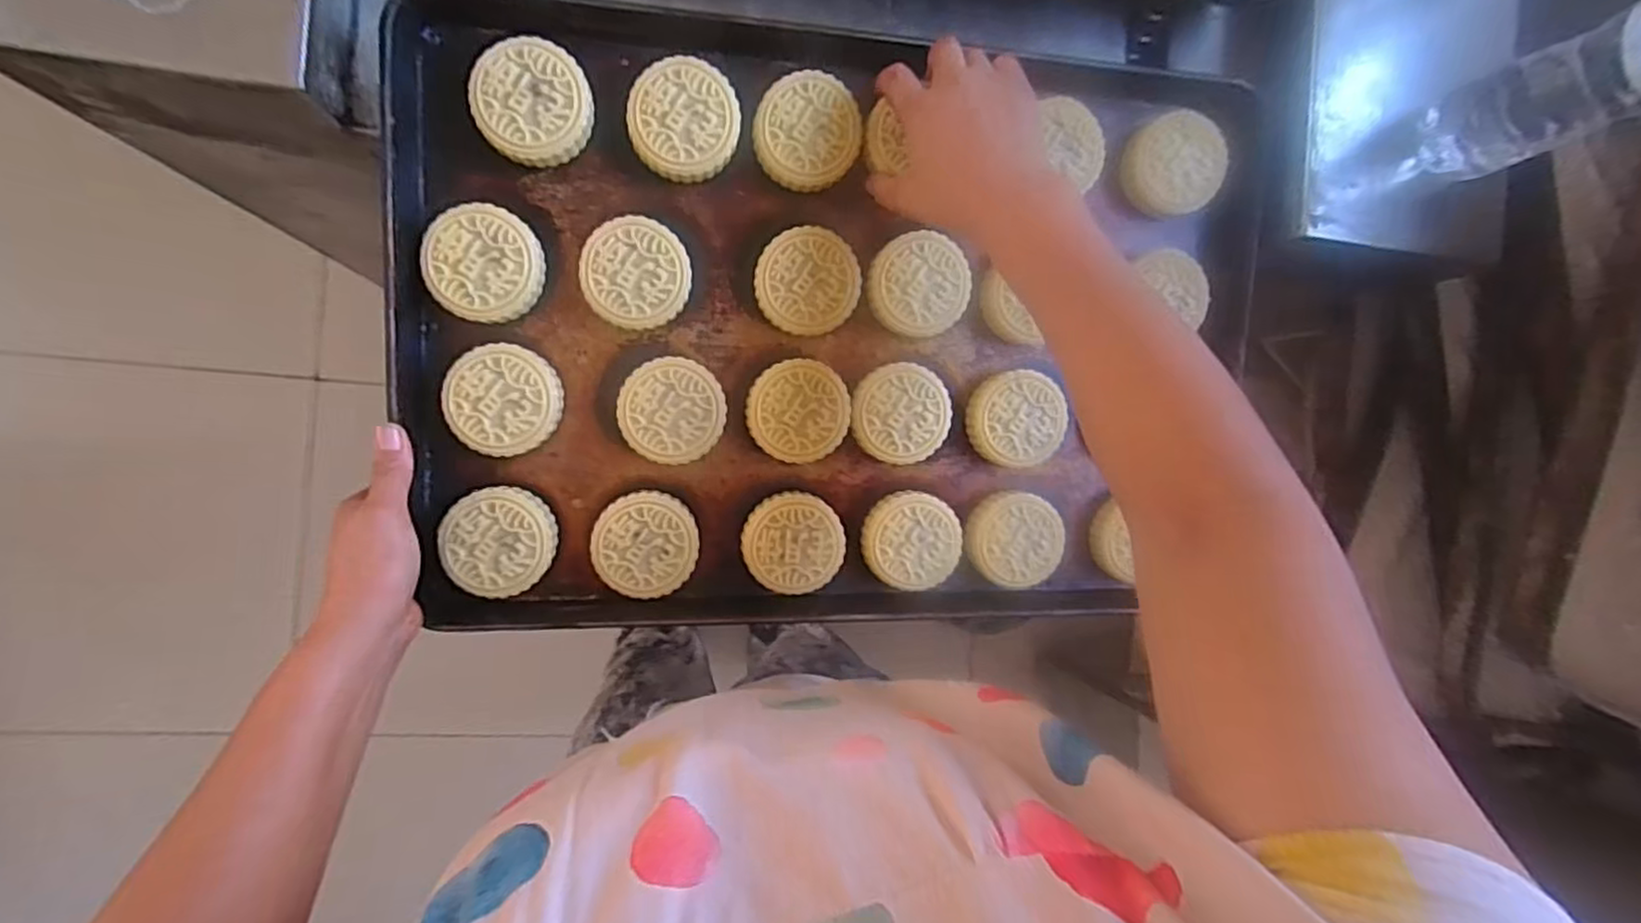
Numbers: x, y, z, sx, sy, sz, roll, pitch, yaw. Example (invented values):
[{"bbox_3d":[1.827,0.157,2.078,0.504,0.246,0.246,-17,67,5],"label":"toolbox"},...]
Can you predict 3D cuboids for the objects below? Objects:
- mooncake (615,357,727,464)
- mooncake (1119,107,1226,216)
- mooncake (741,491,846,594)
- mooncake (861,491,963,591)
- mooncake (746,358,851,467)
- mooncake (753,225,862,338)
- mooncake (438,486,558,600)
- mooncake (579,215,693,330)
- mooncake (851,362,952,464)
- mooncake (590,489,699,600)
[{"bbox_3d":[-0.100,-0.034,0.486,0.069,0.028,0.069,0,88,-8],"label":"mooncake"},{"bbox_3d":[0.260,-0.216,0.522,0.067,0.025,0.067,-11,90,-9],"label":"mooncake"},{"bbox_3d":[-0.019,0.058,0.509,0.070,0.021,0.070,0,88,-8],"label":"mooncake"},{"bbox_3d":[0.068,0.059,0.524,0.074,0.021,0.068,0,88,-8],"label":"mooncake"},{"bbox_3d":[-0.016,-0.034,0.501,0.070,0.028,0.068,0,88,-8],"label":"mooncake"},{"bbox_3d":[-0.009,-0.123,0.492,0.070,0.029,0.068,-7,89,-9],"label":"mooncake"},{"bbox_3d":[-0.211,0.053,0.468,0.068,0.018,0.070,0,88,-8],"label":"mooncake"},{"bbox_3d":[-0.121,-0.123,0.473,0.068,0.030,0.069,0,88,-8],"label":"mooncake"},{"bbox_3d":[0.057,-0.034,0.515,0.070,0.026,0.068,0,88,-8],"label":"mooncake"},{"bbox_3d":[-0.119,0.057,0.488,0.068,0.025,0.070,0,88,-8],"label":"mooncake"}]

